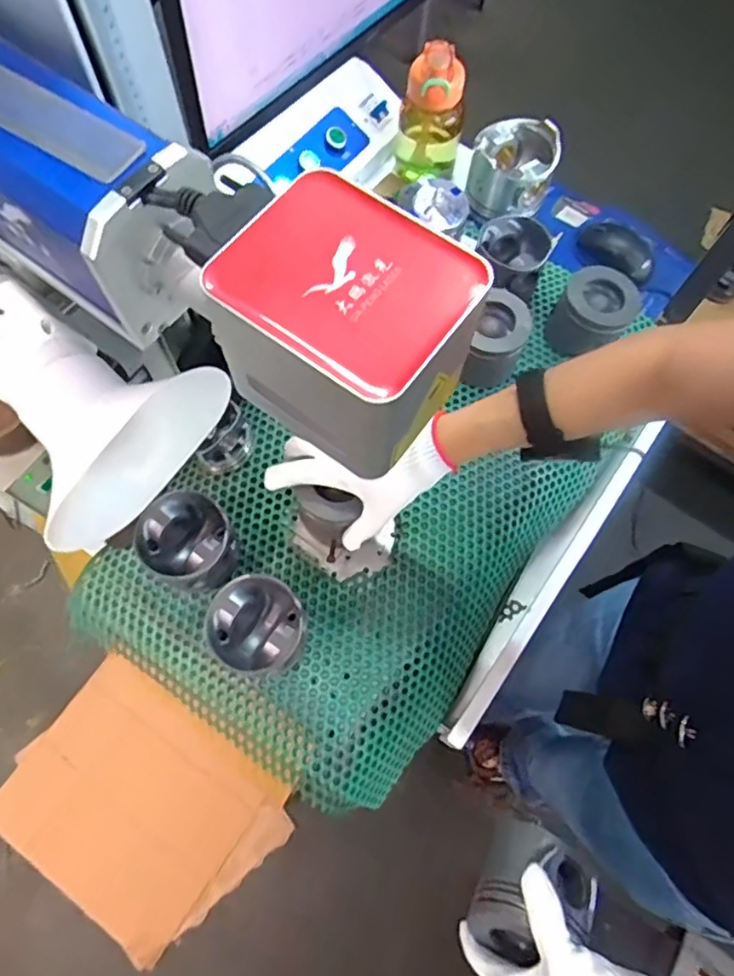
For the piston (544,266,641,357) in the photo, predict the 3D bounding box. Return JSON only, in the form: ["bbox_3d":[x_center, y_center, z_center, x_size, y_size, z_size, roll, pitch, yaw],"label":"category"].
[{"bbox_3d":[0.277,-0.215,0.743,0.088,0.077,0.098,33,71,11],"label":"piston"}]

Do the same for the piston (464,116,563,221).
[{"bbox_3d":[0.200,-0.443,0.819,0.112,0.091,0.104,16,69,5],"label":"piston"}]

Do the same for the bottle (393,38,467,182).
[{"bbox_3d":[0.088,-0.504,0.826,0.087,0.180,0.072,9,68,2],"label":"bottle"}]

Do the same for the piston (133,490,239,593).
[{"bbox_3d":[-0.176,0.058,0.610,0.093,0.075,0.086,1,68,-2],"label":"piston"}]

